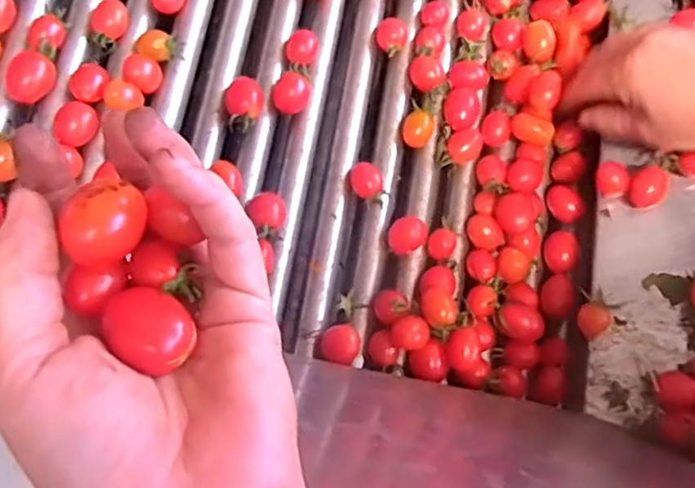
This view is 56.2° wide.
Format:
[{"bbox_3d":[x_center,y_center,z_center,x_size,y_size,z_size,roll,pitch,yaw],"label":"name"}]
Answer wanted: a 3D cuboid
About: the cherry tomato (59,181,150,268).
[{"bbox_3d":[-0.077,-0.007,0.205,0.027,0.018,0.018,-35,74,-12],"label":"cherry tomato"}]

